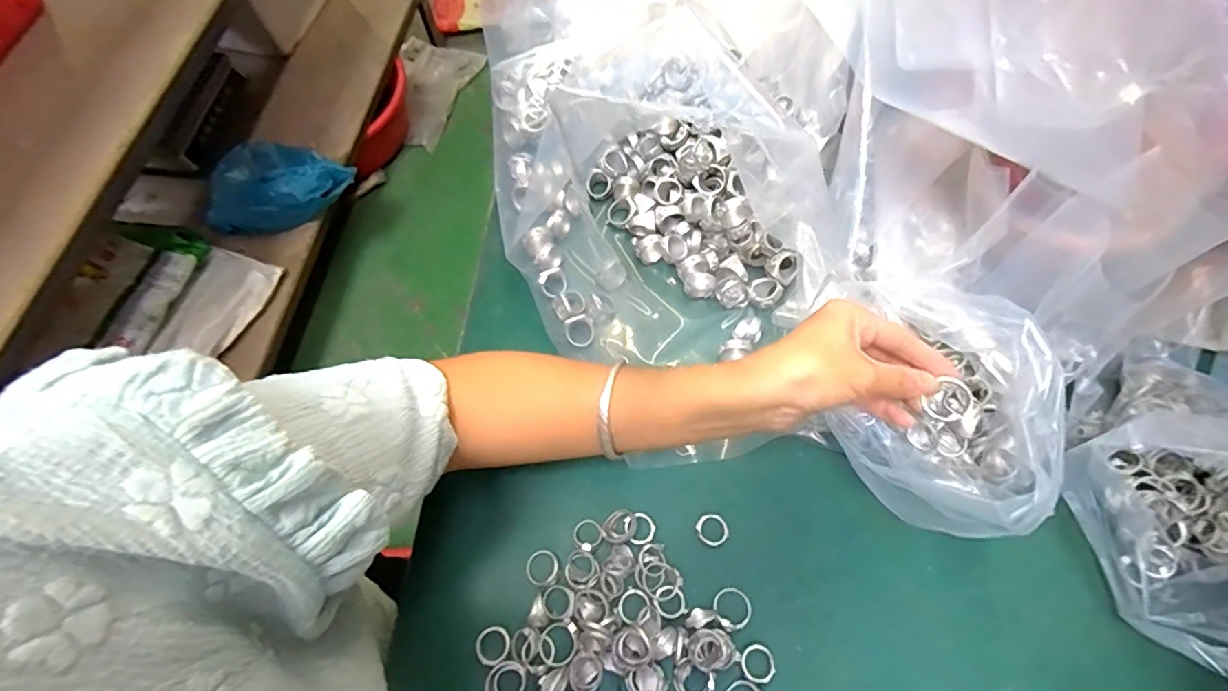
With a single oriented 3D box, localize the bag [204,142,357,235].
[{"bbox_3d":[-0.682,-0.319,1.110,0.270,0.120,0.171,-1,67,1],"label":"bag"}]

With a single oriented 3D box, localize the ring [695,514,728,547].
[{"bbox_3d":[0.071,0.133,0.389,0.022,0.004,0.022,0,67,0],"label":"ring"}]

